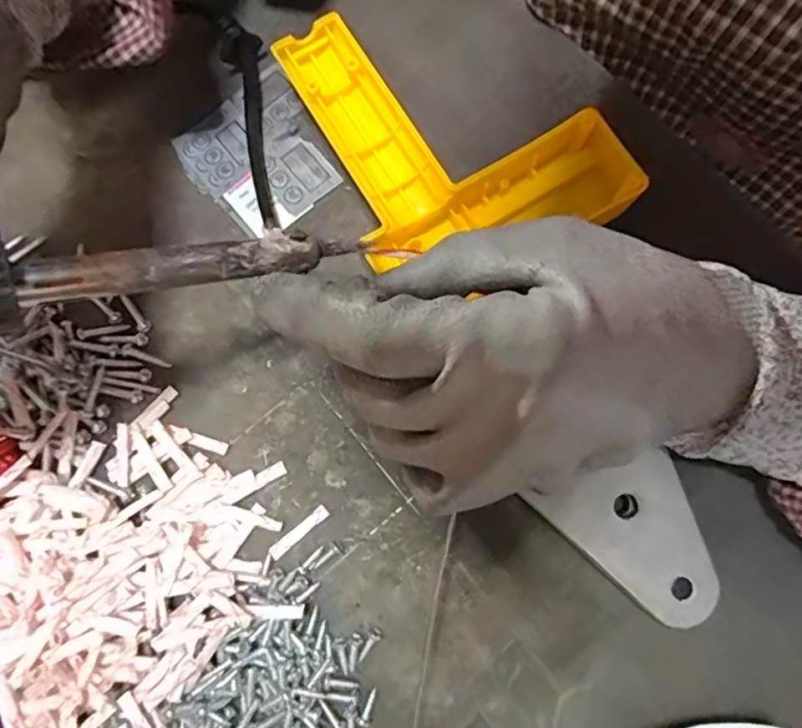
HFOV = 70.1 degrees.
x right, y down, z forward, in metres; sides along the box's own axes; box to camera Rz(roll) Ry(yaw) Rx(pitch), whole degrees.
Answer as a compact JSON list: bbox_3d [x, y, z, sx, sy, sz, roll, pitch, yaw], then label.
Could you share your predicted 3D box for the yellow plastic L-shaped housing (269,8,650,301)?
[{"bbox_3d":[0.022,-0.105,0.255,0.113,0.028,0.125,-22,78,-5],"label":"yellow plastic L-shaped housing"}]

